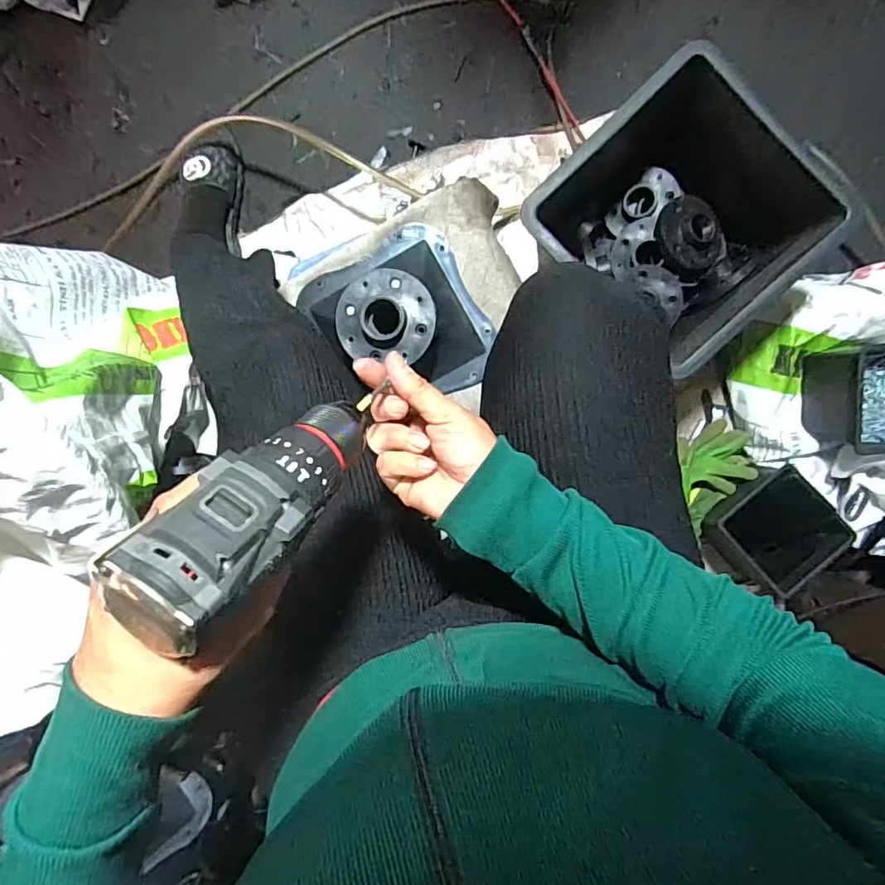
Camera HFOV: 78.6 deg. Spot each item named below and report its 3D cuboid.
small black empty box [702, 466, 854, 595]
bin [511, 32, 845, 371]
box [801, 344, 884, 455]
[{"bbox_3d":[0.450,0.115,0.747,0.132,0.111,0.133,-43,90,6],"label":"small black empty box"},{"bbox_3d":[0.276,-0.260,0.656,0.285,0.197,0.256,-43,90,6],"label":"bin"},{"bbox_3d":[0.552,-0.056,0.688,0.129,0.118,0.137,-6,94,5],"label":"box"}]

